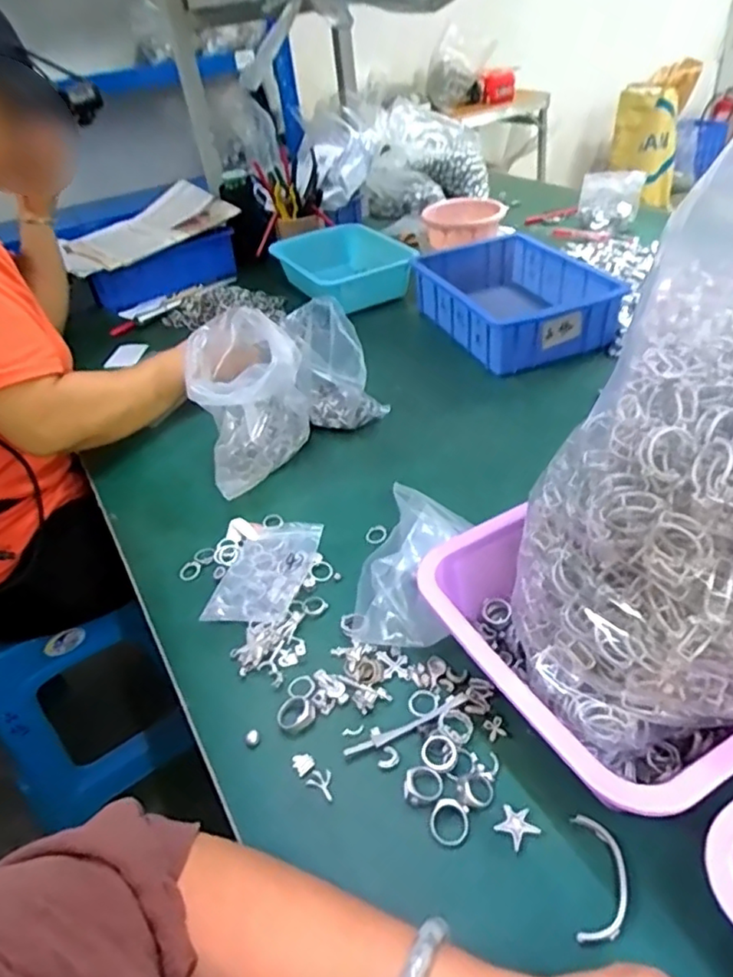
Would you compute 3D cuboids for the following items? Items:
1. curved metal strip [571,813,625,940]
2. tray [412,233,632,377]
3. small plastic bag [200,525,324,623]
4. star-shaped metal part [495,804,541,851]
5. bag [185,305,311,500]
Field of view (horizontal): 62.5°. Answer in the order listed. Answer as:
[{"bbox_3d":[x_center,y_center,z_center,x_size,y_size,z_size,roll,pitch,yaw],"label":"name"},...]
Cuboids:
[{"bbox_3d":[0.134,0.223,0.345,0.028,0.008,0.067,3,40,13],"label":"curved metal strip"},{"bbox_3d":[0.213,-0.285,0.909,0.206,0.081,0.279,-17,39,-11],"label":"tray"},{"bbox_3d":[-0.095,0.078,0.548,0.075,0.016,0.121,6,41,17],"label":"small plastic bag"},{"bbox_3d":[0.092,0.208,0.374,0.023,0.004,0.023,-24,41,-19],"label":"star-shaped metal part"},{"bbox_3d":[-0.127,-0.102,0.671,0.116,0.128,0.183,-13,39,-6],"label":"bag"}]

